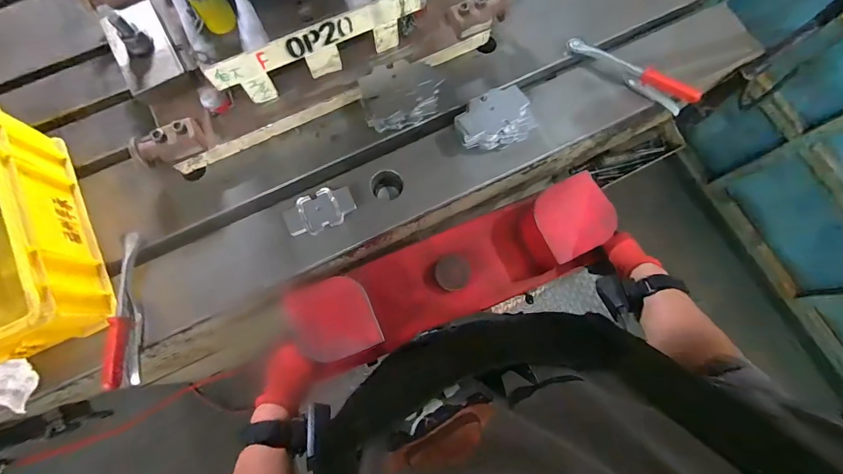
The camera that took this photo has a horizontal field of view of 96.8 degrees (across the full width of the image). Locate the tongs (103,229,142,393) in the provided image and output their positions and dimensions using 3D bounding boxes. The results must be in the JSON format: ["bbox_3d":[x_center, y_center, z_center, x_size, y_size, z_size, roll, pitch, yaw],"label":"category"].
[{"bbox_3d":[-0.413,0.101,0.529,0.018,0.043,0.210,-4,76,-2],"label":"tongs"}]

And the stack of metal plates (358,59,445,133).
[{"bbox_3d":[-0.032,-0.217,0.586,0.125,0.050,0.093,-20,77,-6],"label":"stack of metal plates"}]

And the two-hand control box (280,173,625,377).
[{"bbox_3d":[0.067,0.049,0.623,0.486,0.120,0.134,-24,77,-2],"label":"two-hand control box"}]

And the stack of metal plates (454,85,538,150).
[{"bbox_3d":[0.108,-0.181,0.576,0.118,0.052,0.078,-20,77,-6],"label":"stack of metal plates"}]

